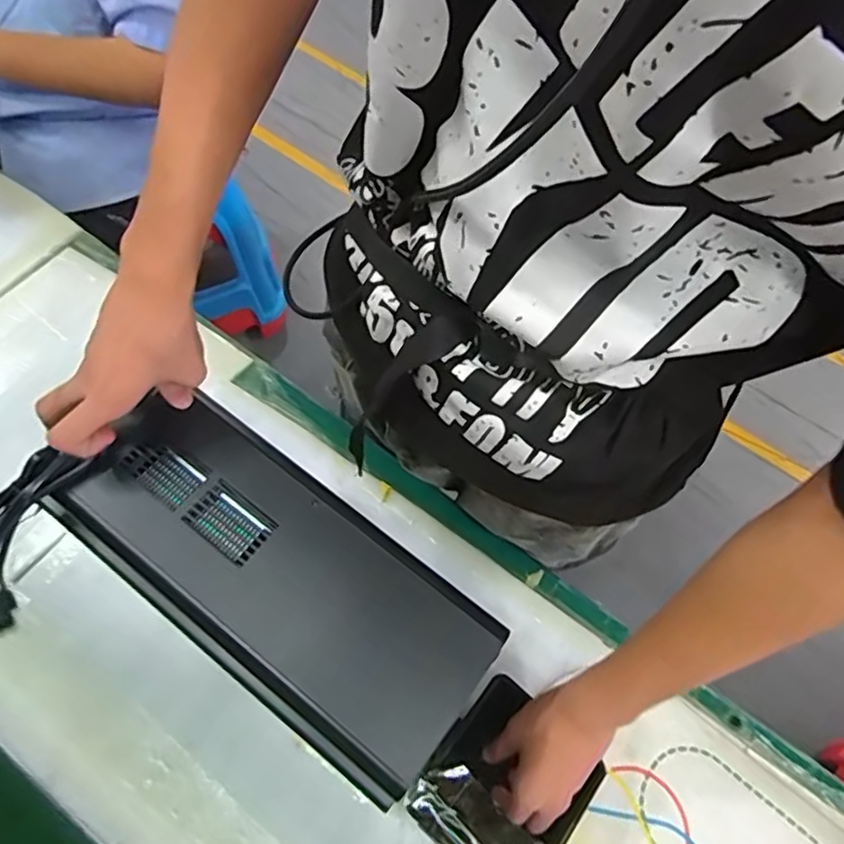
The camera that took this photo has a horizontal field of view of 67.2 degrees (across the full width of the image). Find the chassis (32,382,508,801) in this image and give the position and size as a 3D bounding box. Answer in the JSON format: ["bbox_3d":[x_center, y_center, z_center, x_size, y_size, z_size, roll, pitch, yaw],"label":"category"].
[{"bbox_3d":[-0.109,0.115,0.470,0.317,0.057,0.137,34,63,12],"label":"chassis"}]

